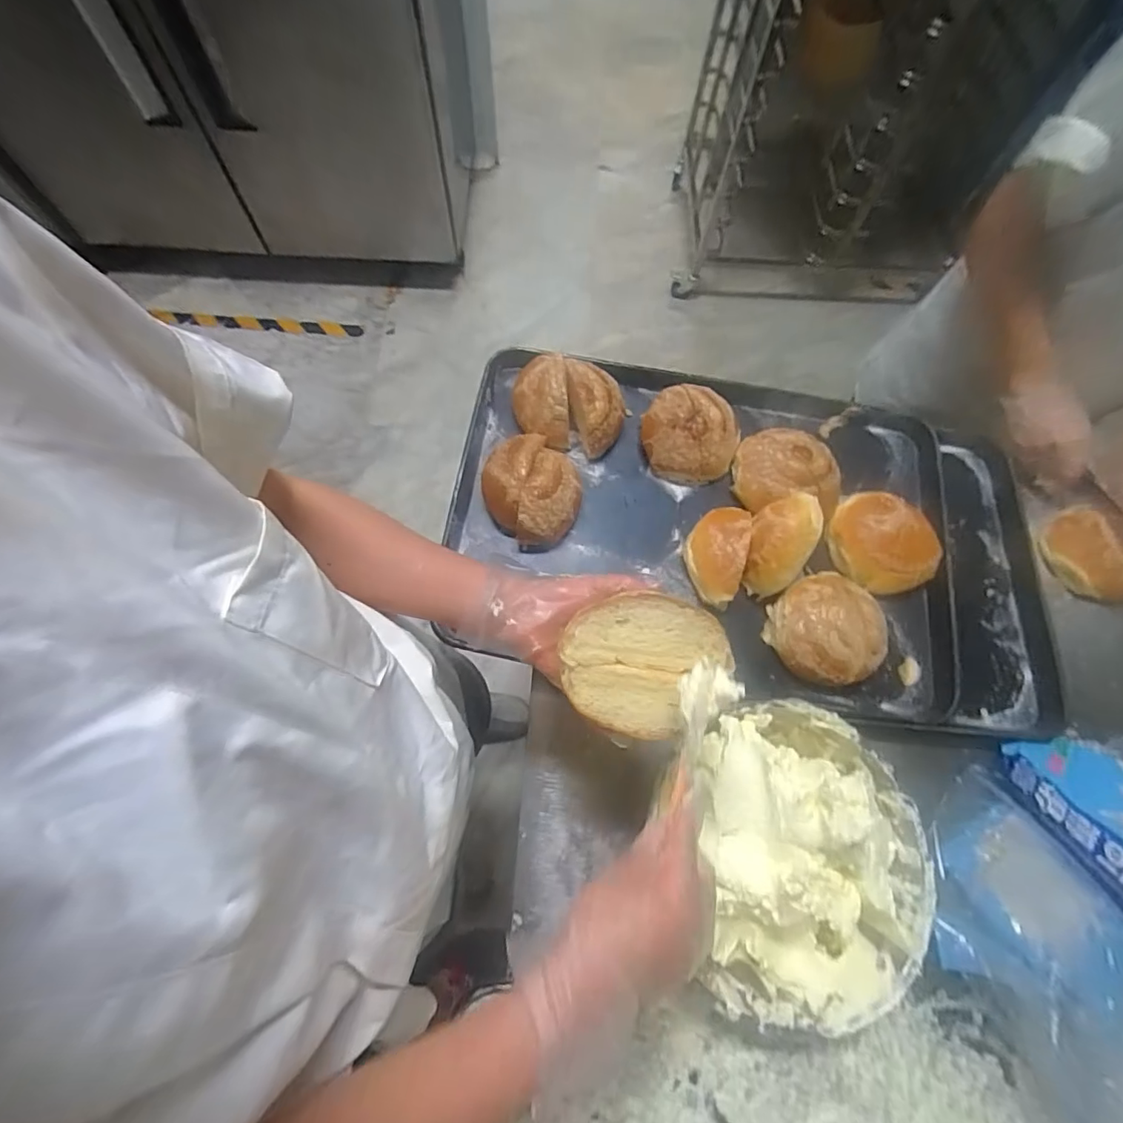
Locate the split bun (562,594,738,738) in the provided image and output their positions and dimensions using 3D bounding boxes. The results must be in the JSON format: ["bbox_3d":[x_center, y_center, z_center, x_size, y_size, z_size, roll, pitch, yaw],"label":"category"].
[{"bbox_3d":[0.062,0.077,0.430,0.117,0.043,0.110,23,94,-3],"label":"split bun"}]

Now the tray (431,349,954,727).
[{"bbox_3d":[0.178,-0.060,0.643,0.597,0.096,0.386,11,70,2],"label":"tray"}]

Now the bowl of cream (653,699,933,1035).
[{"bbox_3d":[0.228,0.268,0.492,0.226,0.112,0.262,-11,71,-7],"label":"bowl of cream"}]

